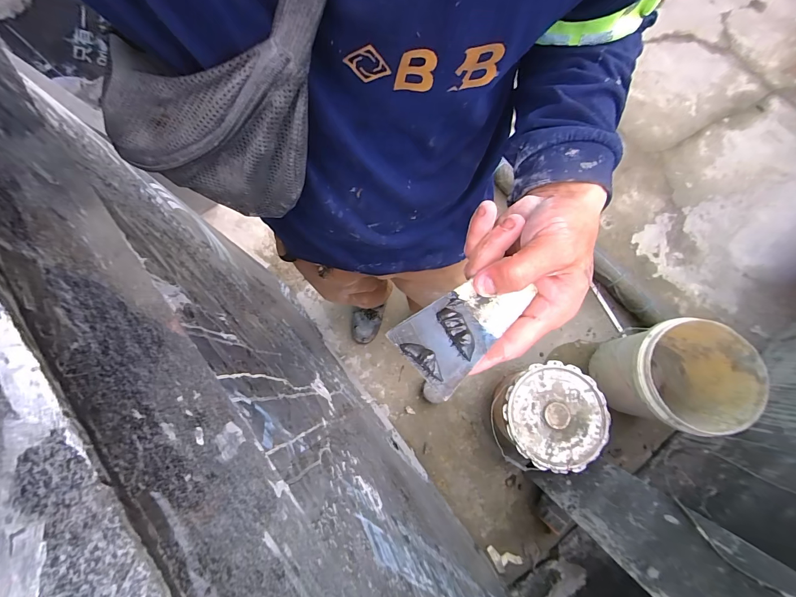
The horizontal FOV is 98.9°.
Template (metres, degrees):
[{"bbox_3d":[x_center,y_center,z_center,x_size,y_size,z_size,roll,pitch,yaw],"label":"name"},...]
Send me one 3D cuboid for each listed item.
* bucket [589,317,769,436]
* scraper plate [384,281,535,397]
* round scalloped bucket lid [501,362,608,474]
[{"bbox_3d":[0.791,0.230,1.013,0.279,0.380,0.286,0,77,1],"label":"bucket"},{"bbox_3d":[0.041,0.014,0.223,0.052,0.007,0.087,43,78,12],"label":"scraper plate"},{"bbox_3d":[0.469,0.351,1.015,0.293,0.050,0.286,0,77,1],"label":"round scalloped bucket lid"}]

